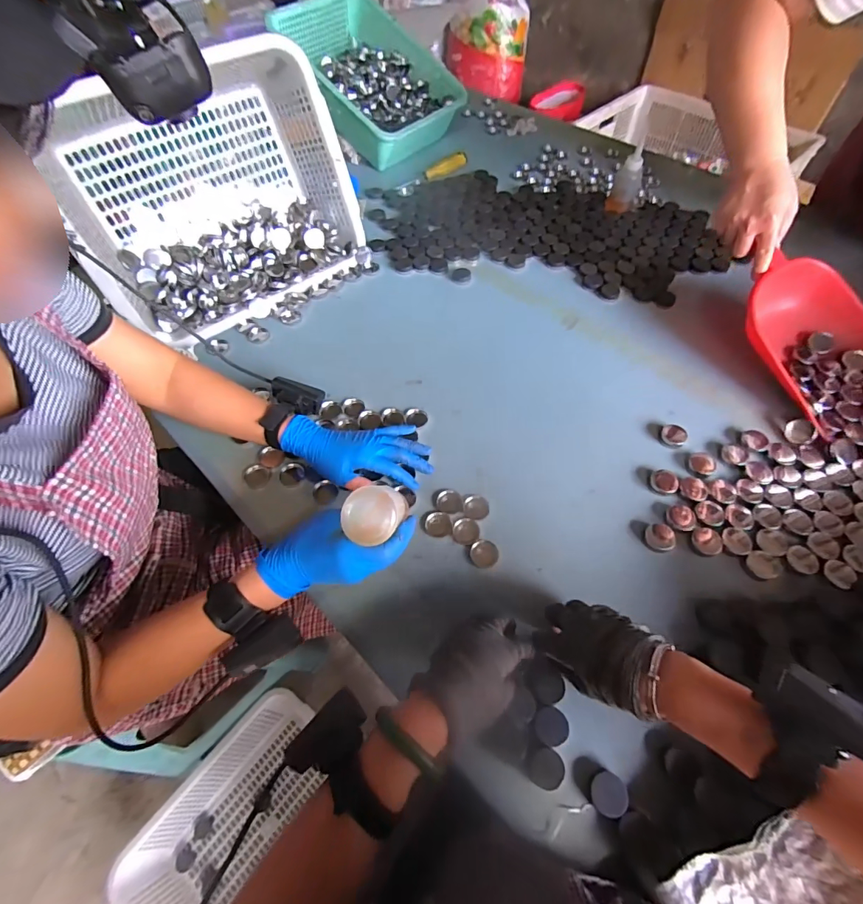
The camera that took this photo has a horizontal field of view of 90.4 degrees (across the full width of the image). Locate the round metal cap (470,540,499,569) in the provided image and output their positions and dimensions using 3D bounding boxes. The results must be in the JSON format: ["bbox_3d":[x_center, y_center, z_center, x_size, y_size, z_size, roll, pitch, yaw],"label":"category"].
[{"bbox_3d":[0.065,0.125,0.525,0.034,0.004,0.035,-1,58,1],"label":"round metal cap"}]

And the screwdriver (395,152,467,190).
[{"bbox_3d":[0.001,-0.649,0.993,0.193,0.027,0.042,-28,61,-15],"label":"screwdriver"}]

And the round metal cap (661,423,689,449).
[{"bbox_3d":[0.347,-0.024,0.611,0.035,0.005,0.040,39,67,23],"label":"round metal cap"}]

